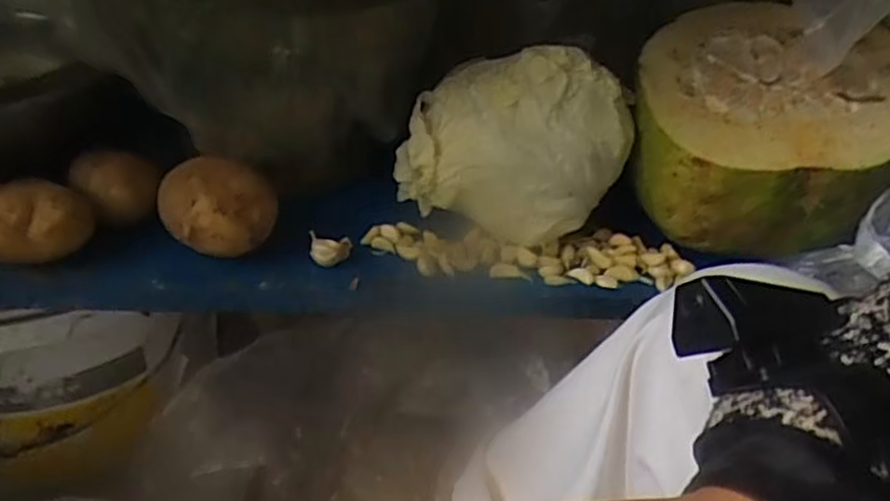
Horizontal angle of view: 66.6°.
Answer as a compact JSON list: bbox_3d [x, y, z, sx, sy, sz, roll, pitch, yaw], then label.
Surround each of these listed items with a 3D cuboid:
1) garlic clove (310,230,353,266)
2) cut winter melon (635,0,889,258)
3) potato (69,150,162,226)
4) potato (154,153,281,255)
[{"bbox_3d":[-0.084,0.000,0.496,0.029,0.021,0.017,3,34,-6],"label":"garlic clove"},{"bbox_3d":[0.238,-0.088,0.515,0.183,0.139,0.161,17,35,14],"label":"cut winter melon"},{"bbox_3d":[-0.236,-0.043,0.490,0.056,0.045,0.052,-16,41,-30],"label":"potato"},{"bbox_3d":[-0.163,-0.031,0.492,0.077,0.059,0.076,-9,38,-23],"label":"potato"}]

